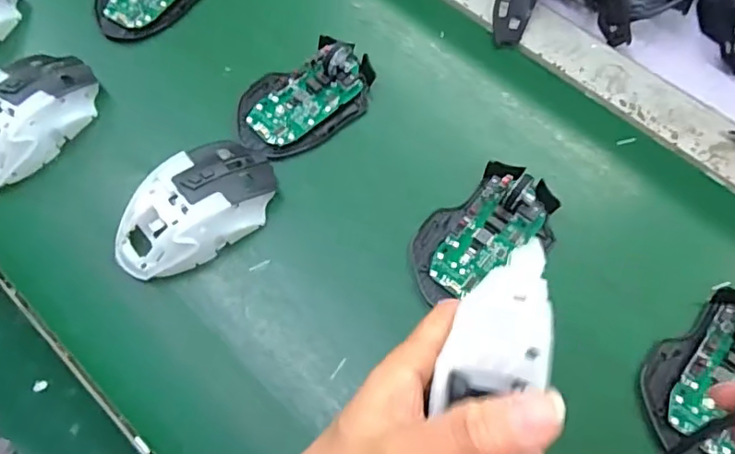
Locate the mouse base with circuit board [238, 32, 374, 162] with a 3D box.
[{"bbox_3d":[-0.049,-0.103,0.425,0.114,0.029,0.075,-39,71,-15],"label":"mouse base with circuit board"}]

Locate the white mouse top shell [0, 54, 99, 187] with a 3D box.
[{"bbox_3d":[-0.256,-0.085,0.409,0.070,0.038,0.117,36,71,15],"label":"white mouse top shell"}]

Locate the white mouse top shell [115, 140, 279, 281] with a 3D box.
[{"bbox_3d":[-0.117,-0.014,0.375,0.115,0.039,0.062,-38,71,-15],"label":"white mouse top shell"}]

